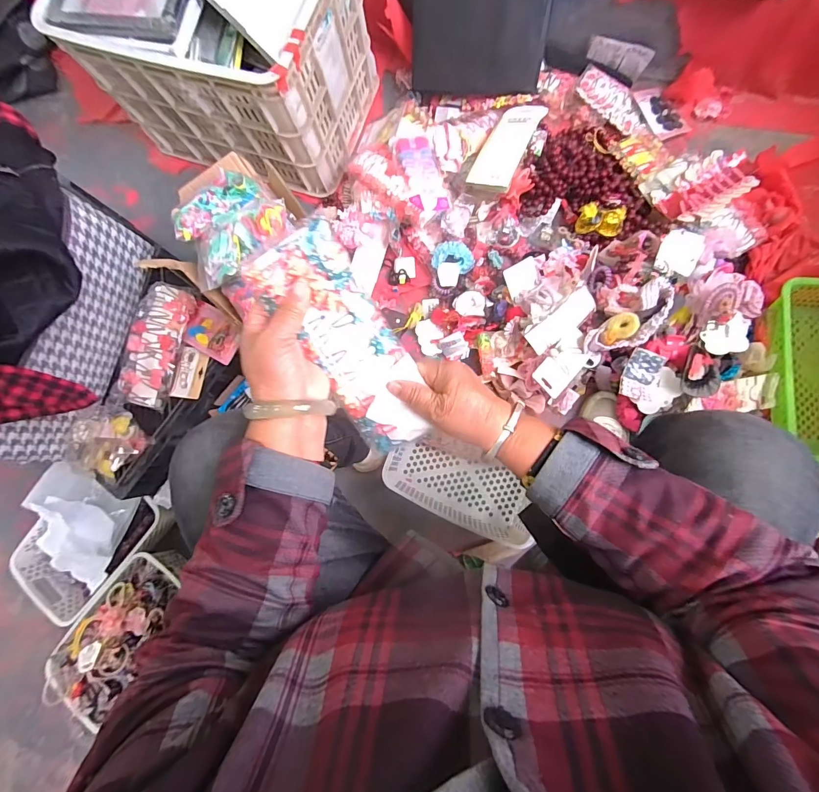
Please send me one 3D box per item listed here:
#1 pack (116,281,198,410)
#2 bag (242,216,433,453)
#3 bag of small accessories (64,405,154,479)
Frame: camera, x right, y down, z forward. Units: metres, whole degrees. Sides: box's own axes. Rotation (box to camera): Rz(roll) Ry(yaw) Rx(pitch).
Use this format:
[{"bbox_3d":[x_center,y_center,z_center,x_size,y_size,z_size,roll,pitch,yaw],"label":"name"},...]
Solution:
[{"bbox_3d":[-0.446,-0.090,0.681,0.088,0.026,0.212,15,85,8],"label":"pack"},{"bbox_3d":[-0.053,-0.041,0.354,0.089,0.036,0.214,-27,110,2],"label":"bag"},{"bbox_3d":[-0.516,0.081,0.653,0.106,0.053,0.111,34,87,9],"label":"bag of small accessories"}]

